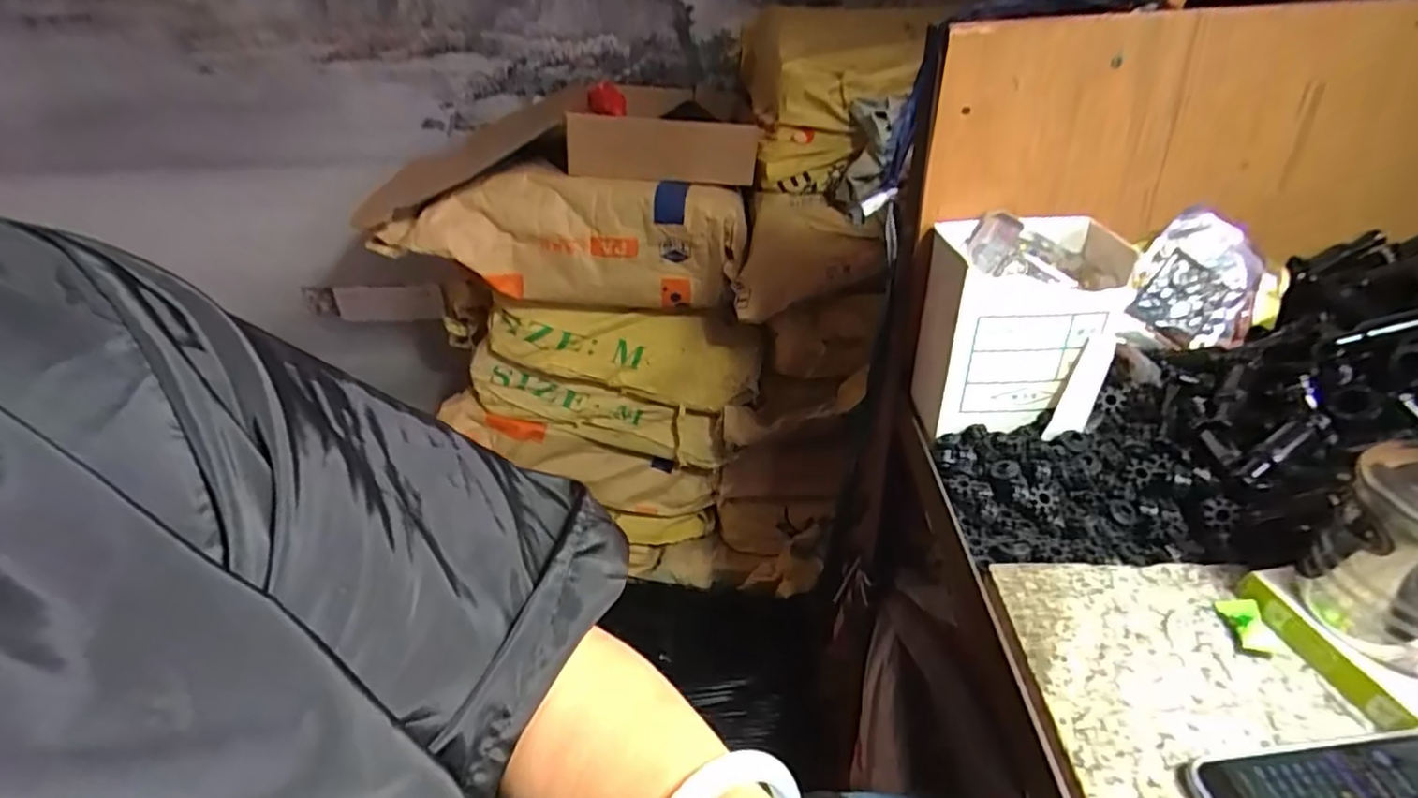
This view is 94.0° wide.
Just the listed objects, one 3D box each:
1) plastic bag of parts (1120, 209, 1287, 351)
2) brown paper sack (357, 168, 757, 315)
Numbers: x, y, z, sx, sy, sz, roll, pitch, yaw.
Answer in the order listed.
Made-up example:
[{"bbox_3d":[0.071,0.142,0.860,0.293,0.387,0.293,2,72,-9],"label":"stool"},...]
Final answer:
[{"bbox_3d":[0.374,-0.082,0.502,0.103,0.096,0.022,36,4,6],"label":"plastic bag of parts"},{"bbox_3d":[-0.205,-0.224,0.963,0.497,0.189,0.111,-2,32,3],"label":"brown paper sack"}]

